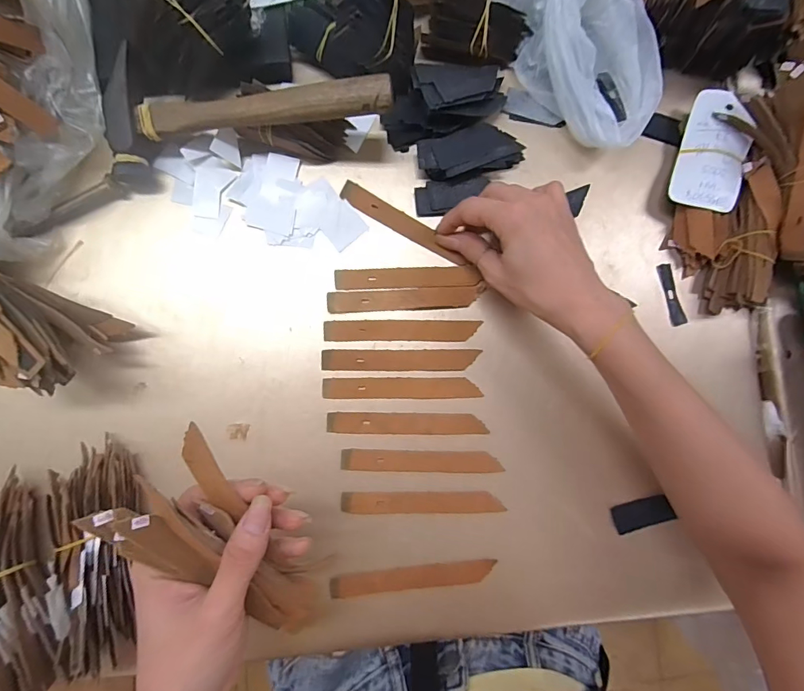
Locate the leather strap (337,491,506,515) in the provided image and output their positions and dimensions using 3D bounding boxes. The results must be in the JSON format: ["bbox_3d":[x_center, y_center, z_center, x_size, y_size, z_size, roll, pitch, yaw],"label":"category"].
[{"bbox_3d":[0.017,0.123,0.335,0.124,0.004,0.017,1,85,-5],"label":"leather strap"}]

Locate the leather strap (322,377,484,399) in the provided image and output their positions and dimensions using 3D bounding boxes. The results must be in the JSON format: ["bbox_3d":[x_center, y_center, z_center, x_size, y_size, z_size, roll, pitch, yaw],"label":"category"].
[{"bbox_3d":[0.000,0.034,0.341,0.123,0.004,0.016,0,86,-5],"label":"leather strap"}]

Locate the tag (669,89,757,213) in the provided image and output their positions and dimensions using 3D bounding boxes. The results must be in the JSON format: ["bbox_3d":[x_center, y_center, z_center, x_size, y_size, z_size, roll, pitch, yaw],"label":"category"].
[{"bbox_3d":[0.262,-0.165,0.359,0.050,0.010,0.100,15,88,18],"label":"tag"}]

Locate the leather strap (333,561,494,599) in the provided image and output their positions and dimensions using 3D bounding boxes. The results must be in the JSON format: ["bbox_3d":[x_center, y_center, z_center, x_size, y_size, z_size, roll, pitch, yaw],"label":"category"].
[{"bbox_3d":[0.008,0.181,0.332,0.124,0.007,0.017,-4,86,-5],"label":"leather strap"}]

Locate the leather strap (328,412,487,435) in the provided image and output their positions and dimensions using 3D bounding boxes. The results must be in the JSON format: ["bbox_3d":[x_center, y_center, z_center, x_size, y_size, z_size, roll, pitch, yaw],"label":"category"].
[{"bbox_3d":[0.005,0.062,0.339,0.124,0.004,0.018,2,85,-4],"label":"leather strap"}]

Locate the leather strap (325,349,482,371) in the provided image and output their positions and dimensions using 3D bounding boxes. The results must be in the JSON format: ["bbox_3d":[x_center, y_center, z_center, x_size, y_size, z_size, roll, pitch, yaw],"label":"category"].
[{"bbox_3d":[0.000,0.011,0.343,0.124,0.004,0.017,1,85,-5],"label":"leather strap"}]

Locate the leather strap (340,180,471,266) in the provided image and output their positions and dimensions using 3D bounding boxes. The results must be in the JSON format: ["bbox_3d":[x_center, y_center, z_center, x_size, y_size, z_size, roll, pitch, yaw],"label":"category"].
[{"bbox_3d":[0.003,-0.100,0.352,0.117,0.006,0.017,32,84,-1],"label":"leather strap"}]

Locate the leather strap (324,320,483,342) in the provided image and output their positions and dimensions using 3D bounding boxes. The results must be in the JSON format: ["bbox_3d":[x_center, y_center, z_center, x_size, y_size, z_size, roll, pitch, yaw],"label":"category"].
[{"bbox_3d":[0.001,-0.012,0.346,0.124,0.004,0.017,0,86,-5],"label":"leather strap"}]

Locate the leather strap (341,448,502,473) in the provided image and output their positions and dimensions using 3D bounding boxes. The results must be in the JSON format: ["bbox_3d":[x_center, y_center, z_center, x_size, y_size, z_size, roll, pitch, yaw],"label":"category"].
[{"bbox_3d":[0.016,0.092,0.338,0.124,0.004,0.017,2,85,-4],"label":"leather strap"}]

